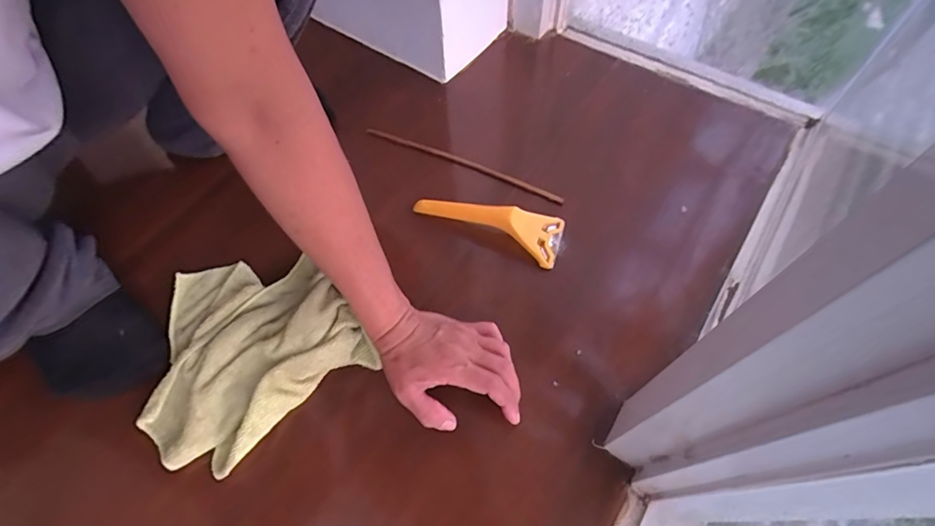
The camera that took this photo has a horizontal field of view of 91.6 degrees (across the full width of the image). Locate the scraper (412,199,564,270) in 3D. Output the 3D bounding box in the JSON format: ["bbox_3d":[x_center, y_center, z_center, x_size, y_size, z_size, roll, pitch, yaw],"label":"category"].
[{"bbox_3d":[0.018,-0.047,0.477,0.160,0.036,0.051,16,62,10],"label":"scraper"}]

